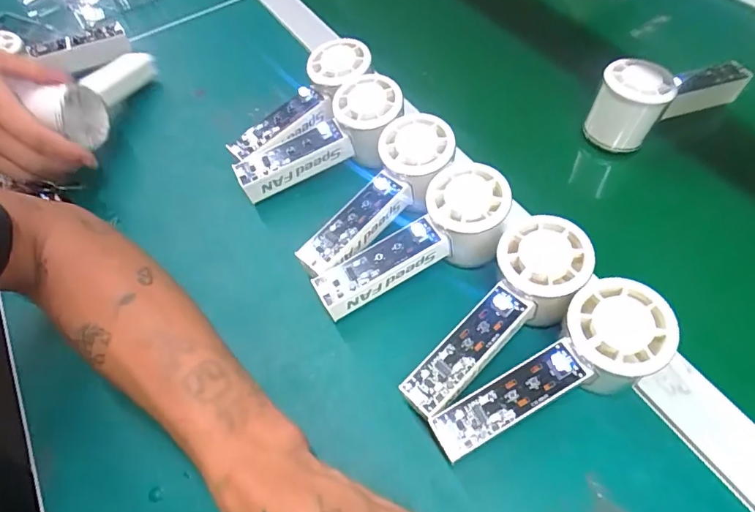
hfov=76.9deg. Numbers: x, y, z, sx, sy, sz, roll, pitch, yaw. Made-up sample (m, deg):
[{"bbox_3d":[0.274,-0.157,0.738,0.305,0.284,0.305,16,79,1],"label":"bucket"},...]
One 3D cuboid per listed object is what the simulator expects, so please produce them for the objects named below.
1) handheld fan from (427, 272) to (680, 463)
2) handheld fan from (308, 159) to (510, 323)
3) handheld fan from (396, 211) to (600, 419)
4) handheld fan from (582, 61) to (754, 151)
[{"bbox_3d":[0.105,0.075,0.290,0.150,0.051,0.053,-30,58,-1],"label":"handheld fan"},{"bbox_3d":[0.030,-0.002,0.344,0.150,0.057,0.059,-31,58,0],"label":"handheld fan"},{"bbox_3d":[0.078,0.042,0.310,0.149,0.050,0.056,-45,63,-8],"label":"handheld fan"},{"bbox_3d":[0.260,-0.147,0.426,0.159,0.061,0.047,-24,57,-12],"label":"handheld fan"}]

